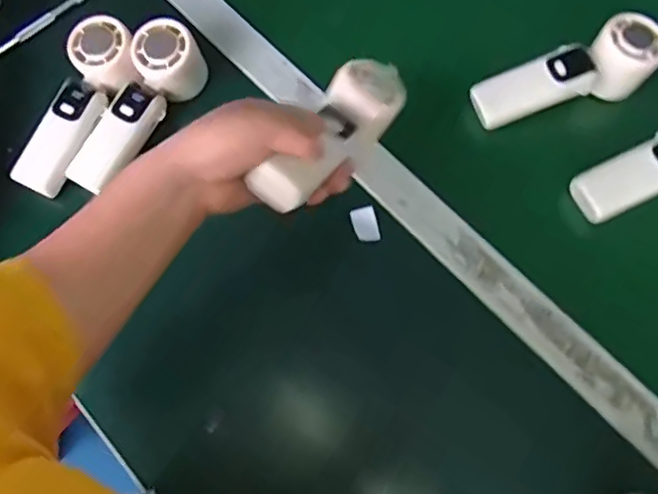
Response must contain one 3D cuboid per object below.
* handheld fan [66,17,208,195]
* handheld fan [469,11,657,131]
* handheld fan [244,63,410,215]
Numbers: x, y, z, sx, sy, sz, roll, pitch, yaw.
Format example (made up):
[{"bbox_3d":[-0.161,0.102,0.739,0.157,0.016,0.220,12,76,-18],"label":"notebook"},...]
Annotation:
[{"bbox_3d":[-0.169,-0.129,0.534,0.061,0.049,0.154,35,91,13],"label":"handheld fan"},{"bbox_3d":[0.215,-0.153,0.521,0.170,0.051,0.062,-22,71,-6],"label":"handheld fan"},{"bbox_3d":[0.001,-0.084,0.436,0.053,0.040,0.174,30,50,11],"label":"handheld fan"}]

